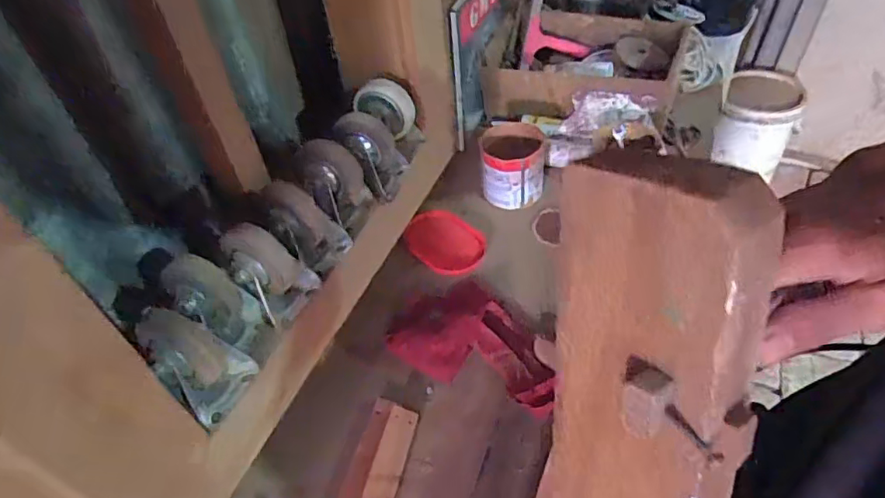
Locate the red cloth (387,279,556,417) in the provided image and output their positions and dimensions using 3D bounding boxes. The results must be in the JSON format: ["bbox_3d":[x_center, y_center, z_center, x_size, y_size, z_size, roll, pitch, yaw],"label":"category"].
[{"bbox_3d":[0.054,0.112,0.746,0.247,0.055,0.162,21,52,24],"label":"red cloth"}]

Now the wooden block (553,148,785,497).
[{"bbox_3d":[0.090,0.056,0.228,0.055,0.190,0.079,-21,29,-39],"label":"wooden block"}]

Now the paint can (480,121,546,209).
[{"bbox_3d":[0.120,-0.144,0.945,0.104,0.097,0.113,2,47,7],"label":"paint can"}]

